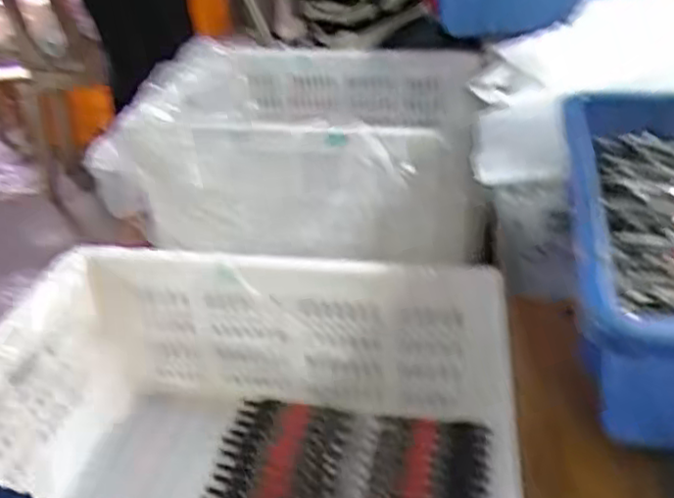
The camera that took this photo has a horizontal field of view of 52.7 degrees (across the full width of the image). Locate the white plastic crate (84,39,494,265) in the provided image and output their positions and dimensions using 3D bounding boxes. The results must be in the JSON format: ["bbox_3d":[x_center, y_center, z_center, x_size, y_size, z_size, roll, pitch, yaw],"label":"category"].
[{"bbox_3d":[-0.055,-0.179,1.047,0.492,0.201,0.356,1,32,10],"label":"white plastic crate"}]

